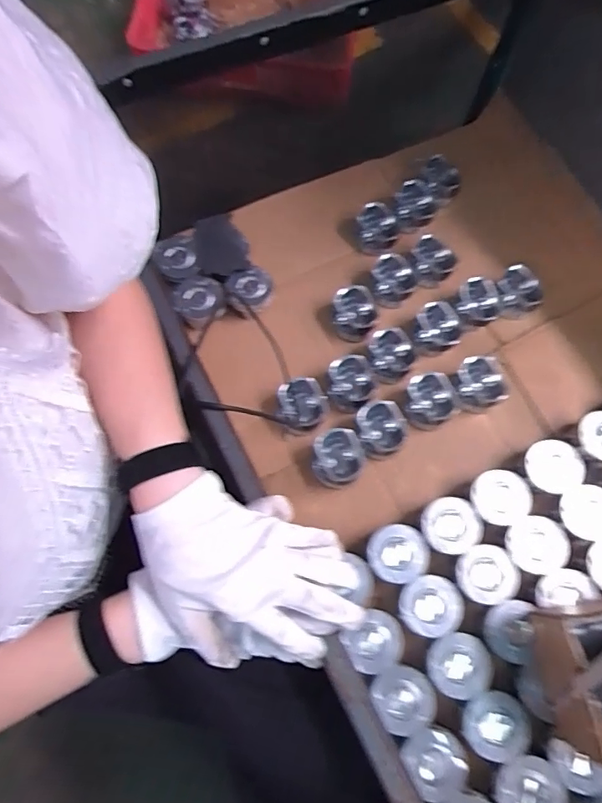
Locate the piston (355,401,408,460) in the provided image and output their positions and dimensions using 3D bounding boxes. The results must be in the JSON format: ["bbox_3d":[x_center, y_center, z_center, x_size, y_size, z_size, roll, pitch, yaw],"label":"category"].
[{"bbox_3d":[0.122,0.044,0.749,0.074,0.042,0.078,-27,74,-10],"label":"piston"}]

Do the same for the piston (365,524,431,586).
[{"bbox_3d":[0.132,0.213,0.694,0.081,0.042,0.077,11,71,2],"label":"piston"}]

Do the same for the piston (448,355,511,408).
[{"bbox_3d":[0.280,-0.026,0.782,0.074,0.052,0.076,1,71,-2],"label":"piston"}]

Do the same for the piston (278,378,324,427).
[{"bbox_3d":[0.001,0.004,0.762,0.066,0.058,0.067,1,71,-2],"label":"piston"}]

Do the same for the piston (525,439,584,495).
[{"bbox_3d":[0.366,0.098,0.731,0.082,0.040,0.078,6,71,0],"label":"piston"}]

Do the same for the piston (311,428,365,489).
[{"bbox_3d":[0.057,0.085,0.734,0.076,0.044,0.079,4,71,0],"label":"piston"}]

